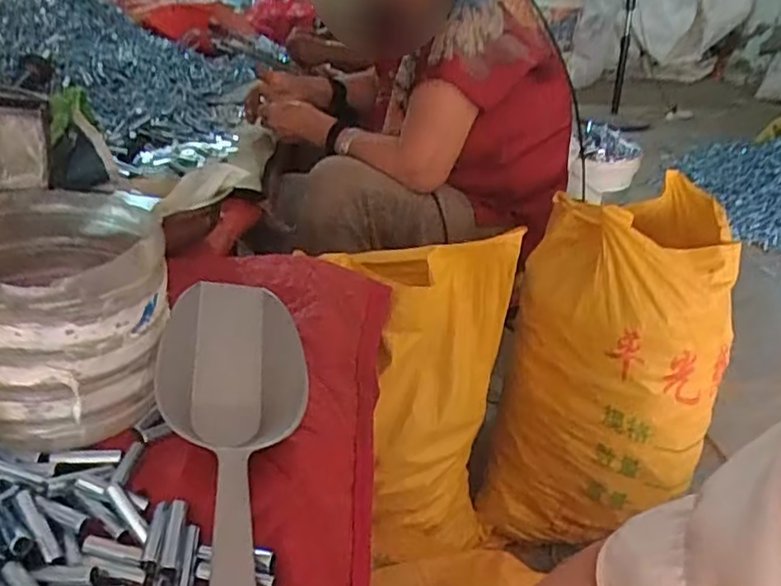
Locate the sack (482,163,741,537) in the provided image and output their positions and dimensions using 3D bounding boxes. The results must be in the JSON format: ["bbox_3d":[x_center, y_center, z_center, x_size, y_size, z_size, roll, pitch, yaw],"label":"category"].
[{"bbox_3d":[0.327,0.104,0.982,0.280,0.469,0.295,9,30,12],"label":"sack"}]

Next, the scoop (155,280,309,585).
[{"bbox_3d":[-0.123,0.091,0.458,0.107,0.068,0.279,1,29,-2],"label":"scoop"}]

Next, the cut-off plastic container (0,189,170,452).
[{"bbox_3d":[-0.242,0.019,0.478,0.149,0.139,0.154,-12,32,-24],"label":"cut-off plastic container"}]

